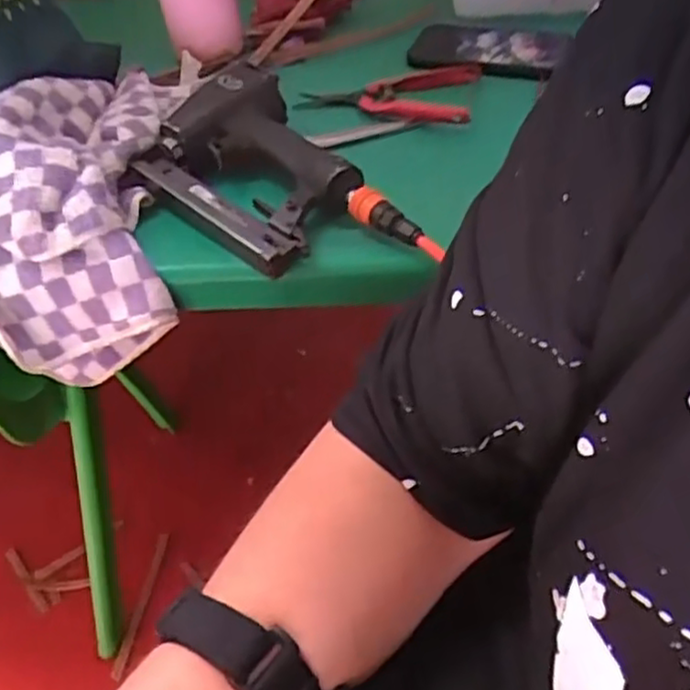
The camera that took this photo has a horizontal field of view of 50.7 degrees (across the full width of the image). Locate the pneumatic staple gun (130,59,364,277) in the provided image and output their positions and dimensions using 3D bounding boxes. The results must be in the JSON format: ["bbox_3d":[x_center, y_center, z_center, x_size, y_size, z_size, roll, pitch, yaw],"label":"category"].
[{"bbox_3d":[-0.067,-0.142,0.564,0.168,0.055,0.131,32,57,31],"label":"pneumatic staple gun"}]

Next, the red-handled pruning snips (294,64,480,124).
[{"bbox_3d":[0.036,-0.220,0.632,0.149,0.023,0.060,9,51,14],"label":"red-handled pruning snips"}]

